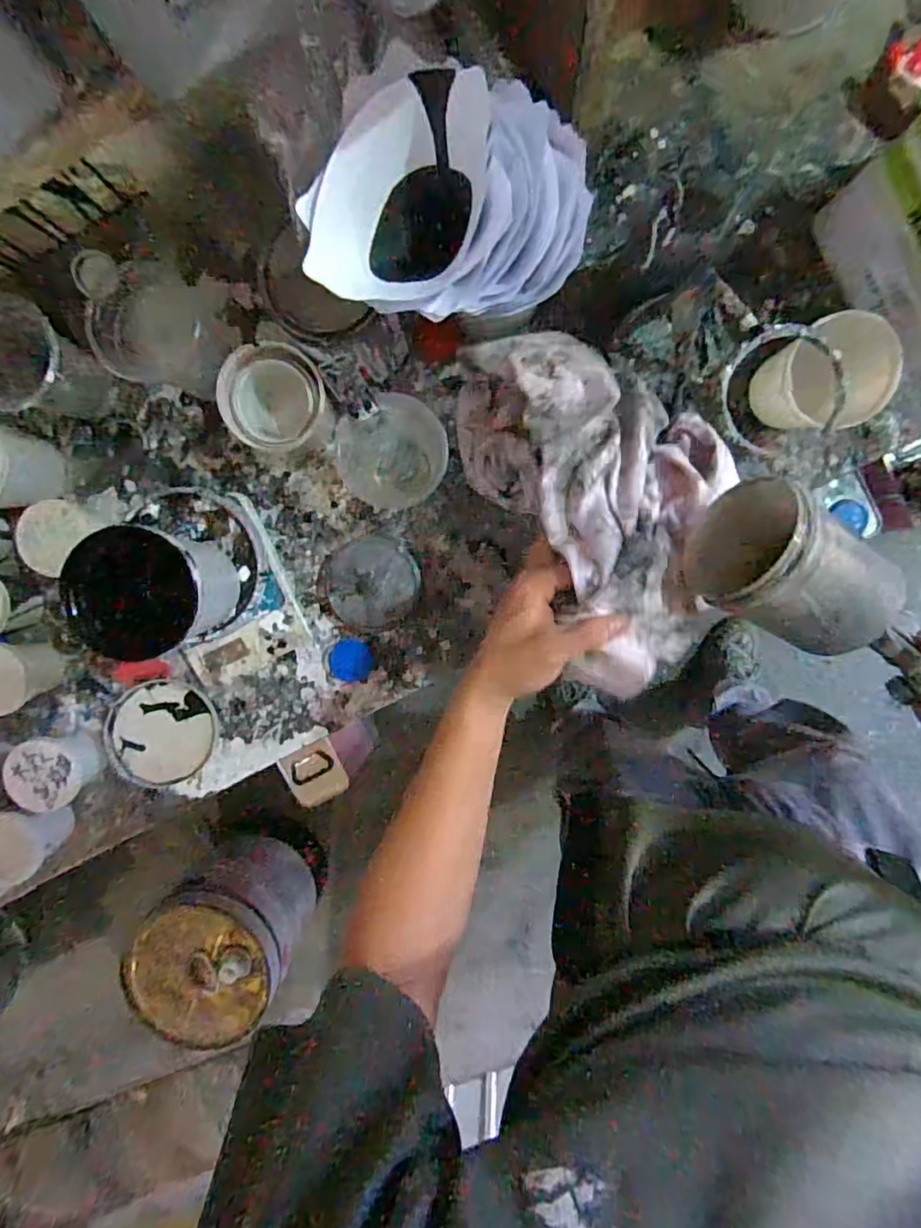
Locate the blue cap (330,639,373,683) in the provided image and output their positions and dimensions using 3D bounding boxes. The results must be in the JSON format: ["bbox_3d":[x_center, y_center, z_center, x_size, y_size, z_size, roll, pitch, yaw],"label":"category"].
[{"bbox_3d":[-0.118,0.050,0.615,0.047,0.010,0.049,0,94,4],"label":"blue cap"}]

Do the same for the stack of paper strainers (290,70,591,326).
[{"bbox_3d":[-0.007,-0.274,0.391,0.190,0.077,0.130,-2,94,4],"label":"stack of paper strainers"}]

